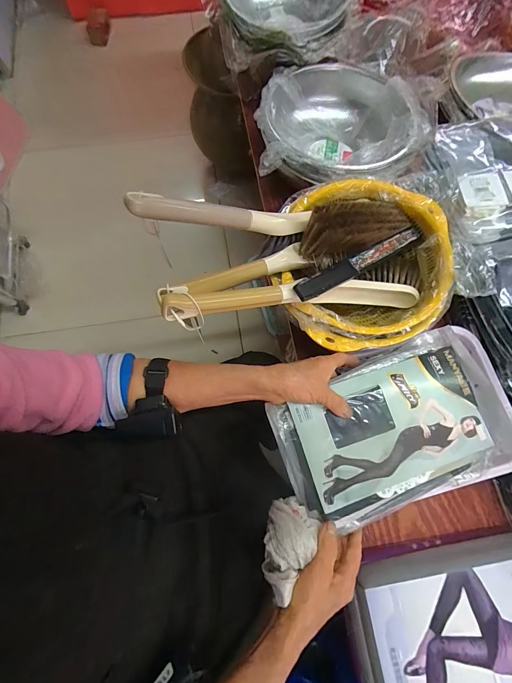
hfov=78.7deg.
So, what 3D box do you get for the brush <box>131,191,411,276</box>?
[{"bbox_3d":[0.050,-0.157,0.428,0.419,0.086,0.102,-4,72,-23],"label":"brush"}]

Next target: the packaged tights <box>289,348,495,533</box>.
[{"bbox_3d":[0.178,0.130,0.414,0.252,0.025,0.181,-16,82,-9],"label":"packaged tights"}]

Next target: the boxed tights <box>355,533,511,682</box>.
[{"bbox_3d":[0.269,0.350,0.381,0.273,0.063,0.158,-7,74,-3],"label":"boxed tights"}]

